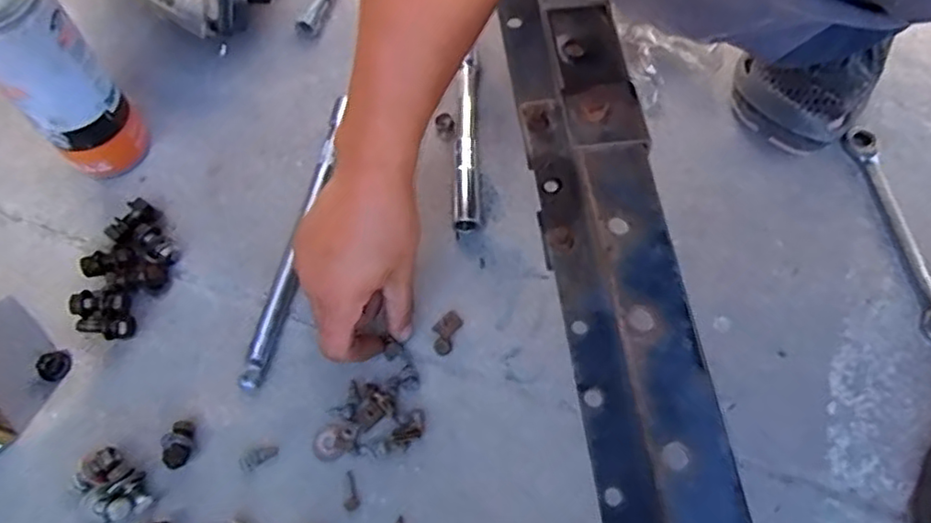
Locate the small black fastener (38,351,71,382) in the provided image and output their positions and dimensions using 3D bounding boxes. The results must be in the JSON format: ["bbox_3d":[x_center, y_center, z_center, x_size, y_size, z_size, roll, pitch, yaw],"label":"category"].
[{"bbox_3d":[-0.288,0.073,0.456,0.019,0.007,0.020,40,71,17],"label":"small black fastener"}]

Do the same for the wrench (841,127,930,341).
[{"bbox_3d":[0.338,-0.025,0.511,0.028,0.008,0.187,-6,65,-3],"label":"wrench"}]

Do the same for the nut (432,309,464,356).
[{"bbox_3d":[-0.015,0.051,0.478,0.018,0.006,0.034,20,66,9],"label":"nut"}]

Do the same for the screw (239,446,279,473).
[{"bbox_3d":[-0.140,0.132,0.442,0.026,0.004,0.012,-23,67,-11],"label":"screw"}]

